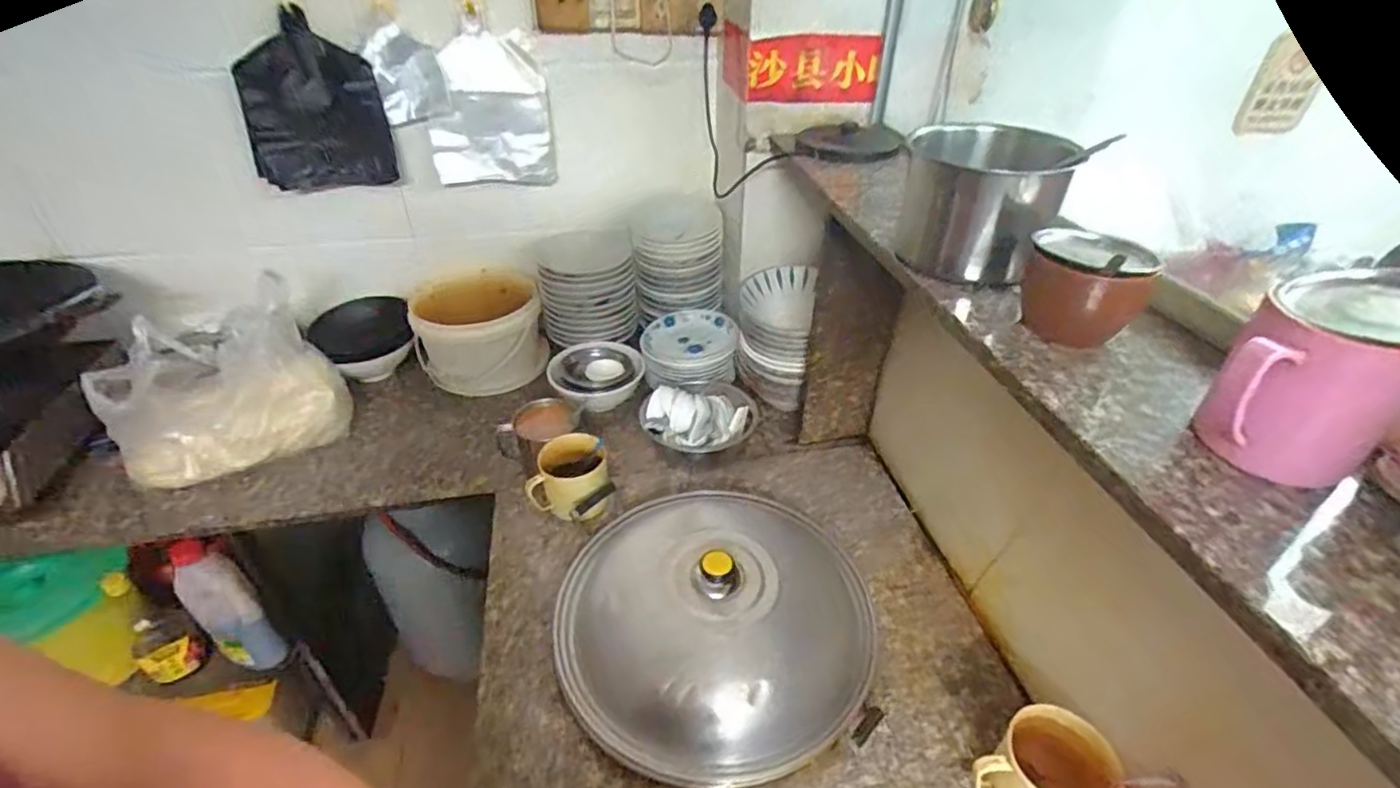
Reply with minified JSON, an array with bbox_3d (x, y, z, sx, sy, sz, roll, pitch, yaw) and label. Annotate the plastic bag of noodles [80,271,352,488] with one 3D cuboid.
[{"bbox_3d":[-0.761,-0.021,1.000,0.302,0.216,0.194,-16,40,-21],"label":"plastic bag of noodles"}]

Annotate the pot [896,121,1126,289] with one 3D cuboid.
[{"bbox_3d":[0.269,-0.182,0.604,0.124,0.130,0.134,2,36,-1],"label":"pot"}]

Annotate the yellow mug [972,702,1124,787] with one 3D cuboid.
[{"bbox_3d":[0.337,0.374,0.610,0.110,0.109,0.094,-27,45,-32],"label":"yellow mug"}]

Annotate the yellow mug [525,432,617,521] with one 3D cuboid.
[{"bbox_3d":[-0.188,0.129,0.933,0.116,0.086,0.110,0,37,-1],"label":"yellow mug"}]

